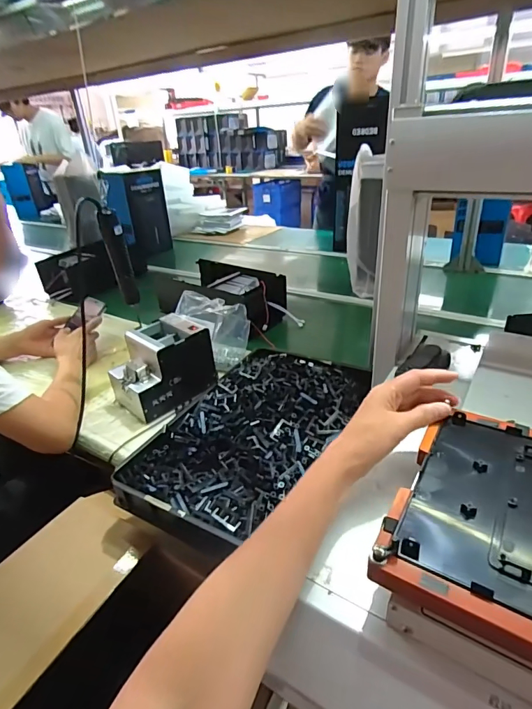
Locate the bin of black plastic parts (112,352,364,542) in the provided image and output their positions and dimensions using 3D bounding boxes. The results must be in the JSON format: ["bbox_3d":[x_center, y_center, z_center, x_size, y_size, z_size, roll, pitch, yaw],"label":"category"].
[{"bbox_3d":[-0.021,0.125,0.723,0.262,0.061,0.430,16,35,31],"label":"bin of black plastic parts"}]

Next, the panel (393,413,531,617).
[{"bbox_3d":[0.201,0.121,0.344,0.135,0.009,0.185,15,35,30],"label":"panel"}]

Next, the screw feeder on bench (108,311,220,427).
[{"bbox_3d":[-0.221,0.020,0.879,0.148,0.143,0.186,21,38,37],"label":"screw feeder on bench"}]

